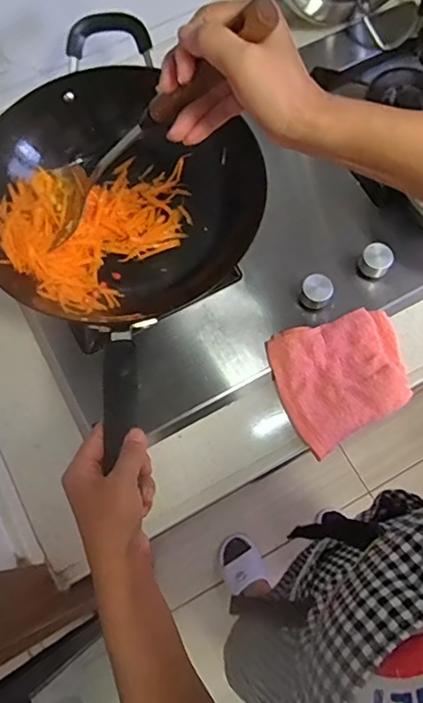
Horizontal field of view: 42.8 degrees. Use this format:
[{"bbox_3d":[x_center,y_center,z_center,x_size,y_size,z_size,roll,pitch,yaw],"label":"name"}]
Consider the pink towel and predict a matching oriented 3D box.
[{"bbox_3d":[0.158,0.029,0.641,0.154,0.029,0.142,-18,72,-5],"label":"pink towel"}]

